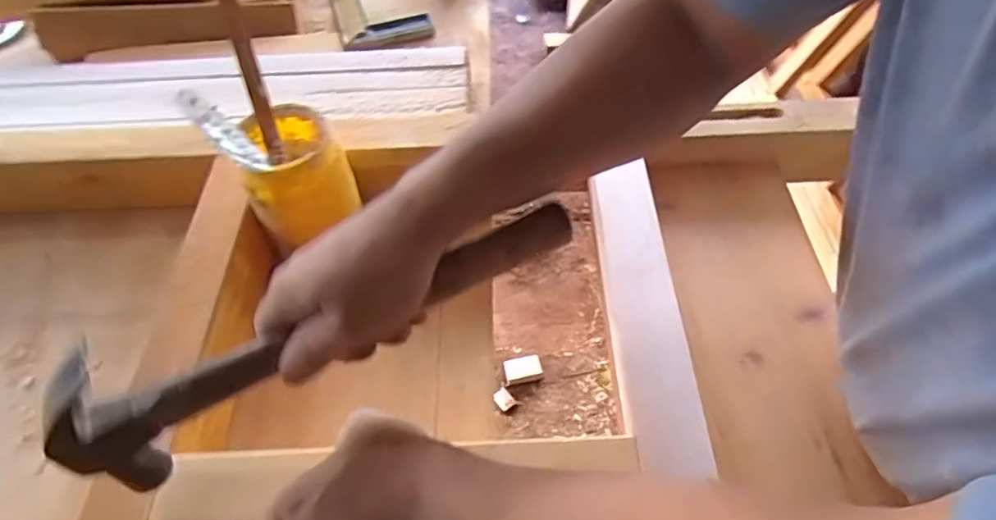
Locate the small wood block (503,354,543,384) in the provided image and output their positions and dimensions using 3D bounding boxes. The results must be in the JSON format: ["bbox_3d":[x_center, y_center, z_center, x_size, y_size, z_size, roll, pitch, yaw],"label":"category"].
[{"bbox_3d":[0.064,0.275,1.458,0.094,0.021,0.061,-15,54,-8],"label":"small wood block"}]

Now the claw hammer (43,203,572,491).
[{"bbox_3d":[-0.102,0.039,0.362,0.327,0.117,0.022,-25,56,-10],"label":"claw hammer"}]

